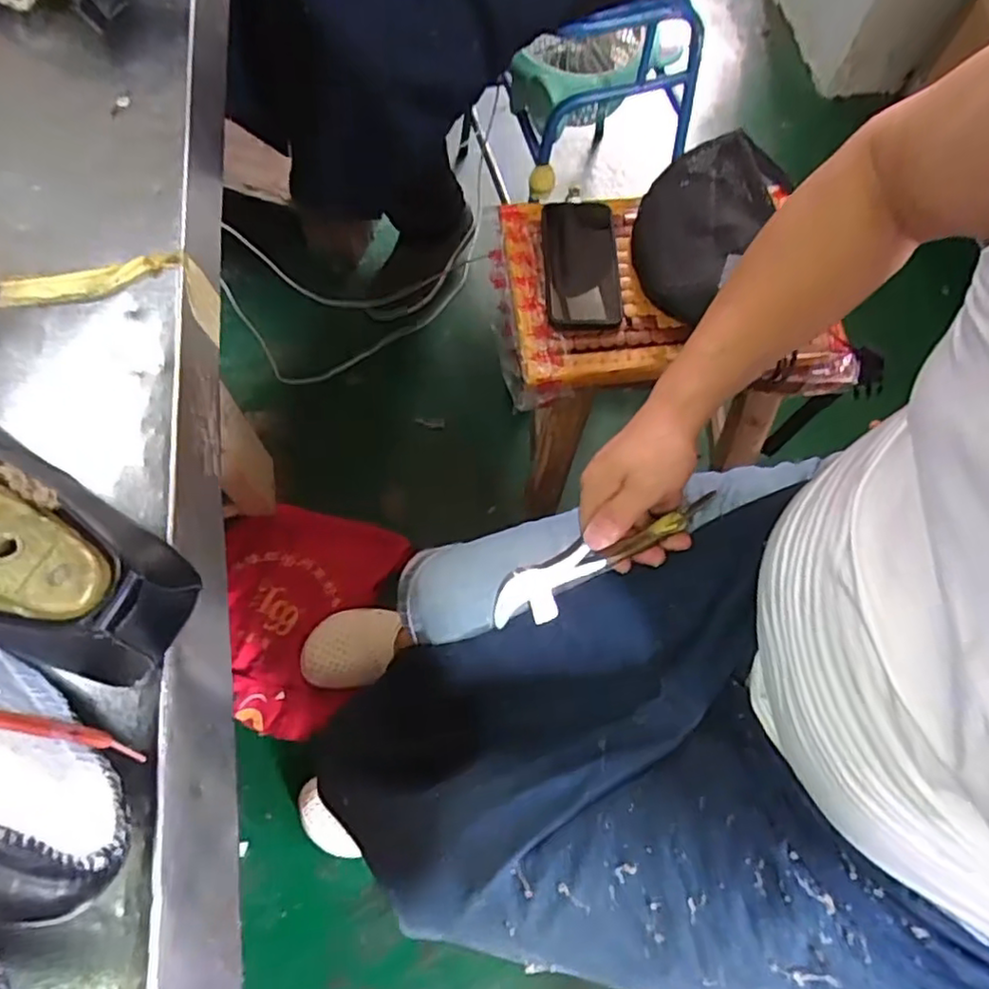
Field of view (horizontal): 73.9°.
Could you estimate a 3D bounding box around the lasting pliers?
[{"bbox_3d":[0.082,0.048,0.492,0.185,0.024,0.037,-27,71,-4],"label":"lasting pliers"}]

